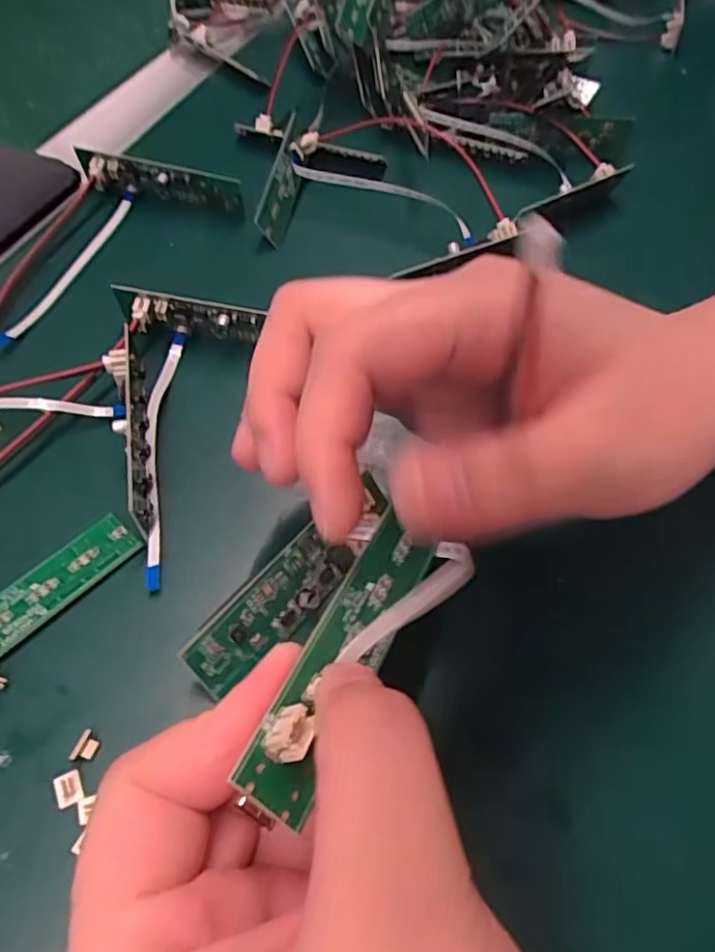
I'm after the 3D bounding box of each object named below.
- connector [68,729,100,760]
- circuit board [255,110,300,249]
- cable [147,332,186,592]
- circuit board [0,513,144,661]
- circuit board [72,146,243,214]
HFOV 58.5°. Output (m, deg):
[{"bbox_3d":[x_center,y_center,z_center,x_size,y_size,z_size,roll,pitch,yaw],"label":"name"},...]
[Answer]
[{"bbox_3d":[-0.073,0.073,0.171,0.006,0.004,0.008,17,54,7],"label":"connector"},{"bbox_3d":[-0.036,-0.150,0.320,0.006,0.018,0.083,-9,57,34],"label":"circuit board"},{"bbox_3d":[-0.071,-0.012,0.229,0.009,0.009,0.113,-2,54,-6],"label":"cable"},{"bbox_3d":[-0.102,0.040,0.187,0.018,0.009,0.082,37,59,20],"label":"circuit board"},{"bbox_3d":[-0.097,-0.142,0.311,0.082,0.022,0.008,13,54,5],"label":"circuit board"}]

